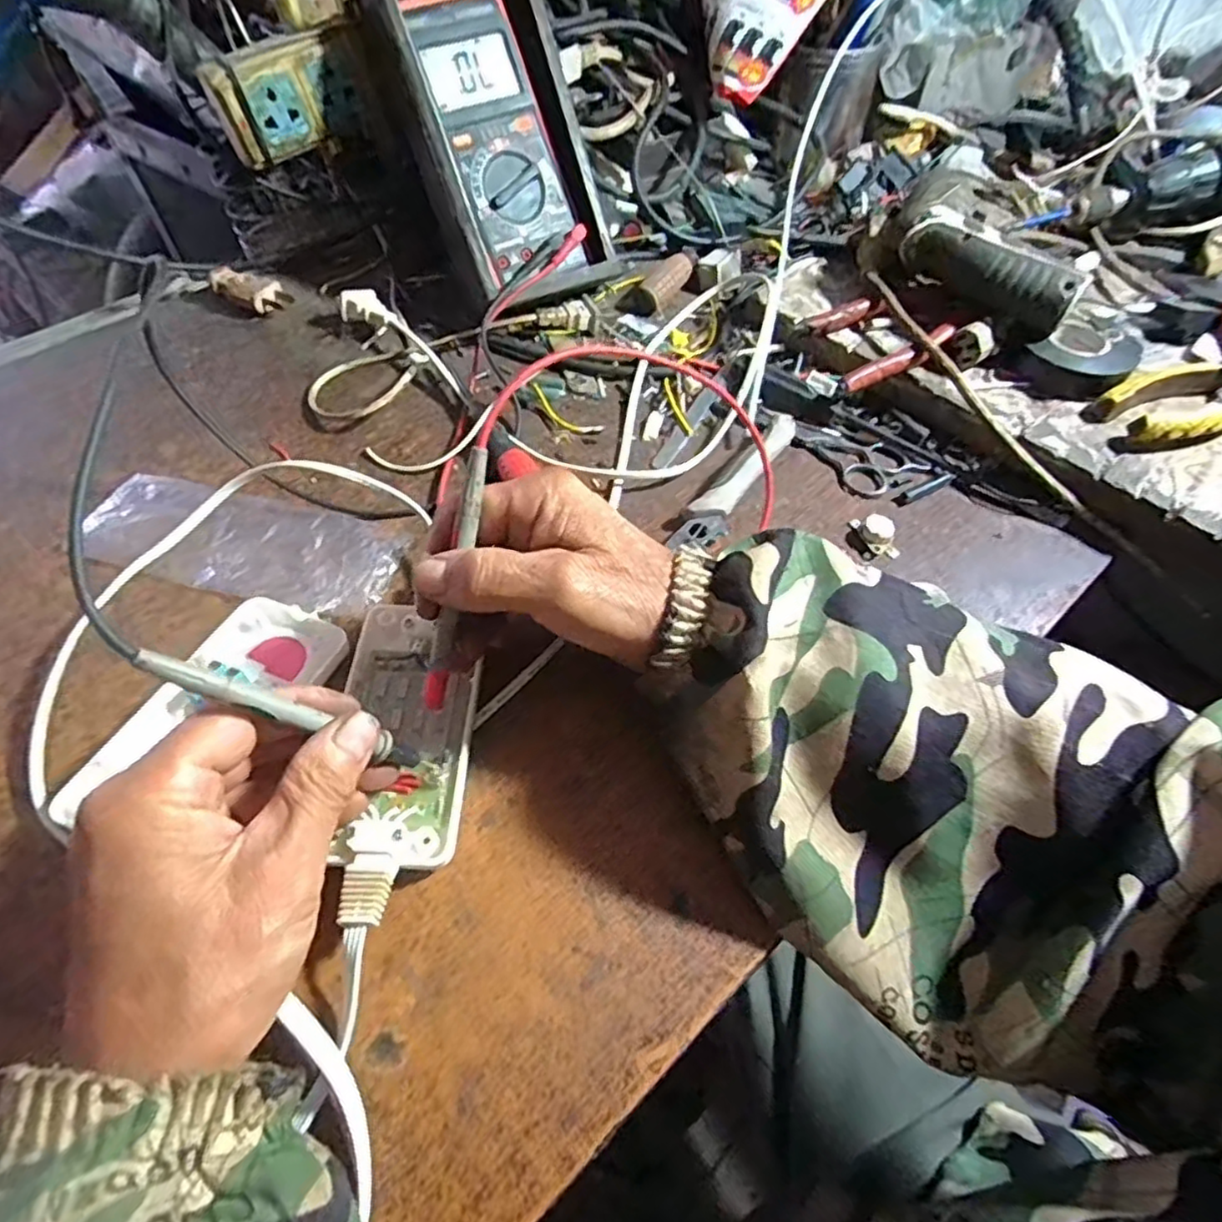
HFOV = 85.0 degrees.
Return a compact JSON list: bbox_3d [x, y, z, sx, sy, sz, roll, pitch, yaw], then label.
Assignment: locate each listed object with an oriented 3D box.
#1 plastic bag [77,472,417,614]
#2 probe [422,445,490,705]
[{"bbox_3d":[-0.206,-0.040,0.374,0.186,0.015,0.069,14,55,7],"label":"plastic bag"},{"bbox_3d":[-0.064,-0.012,0.276,0.009,0.111,0.009,15,12,8],"label":"probe"}]

